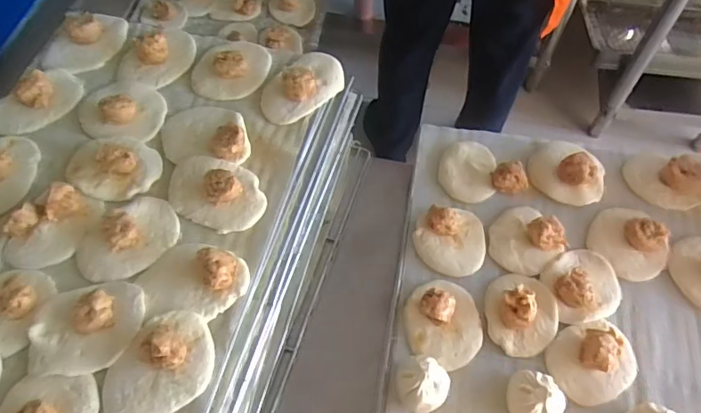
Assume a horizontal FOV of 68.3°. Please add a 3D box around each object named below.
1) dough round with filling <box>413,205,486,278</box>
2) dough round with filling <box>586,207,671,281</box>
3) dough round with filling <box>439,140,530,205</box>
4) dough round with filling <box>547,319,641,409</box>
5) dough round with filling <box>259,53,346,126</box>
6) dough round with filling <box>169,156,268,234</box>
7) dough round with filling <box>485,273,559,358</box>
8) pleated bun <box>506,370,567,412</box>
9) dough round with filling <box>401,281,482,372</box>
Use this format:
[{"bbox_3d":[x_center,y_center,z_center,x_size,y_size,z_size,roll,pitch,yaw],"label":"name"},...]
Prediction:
[{"bbox_3d":[0.122,0.036,0.604,0.082,0.036,0.080,0,61,0],"label":"dough round with filling"},{"bbox_3d":[0.329,0.038,0.602,0.075,0.031,0.089,-28,64,-14],"label":"dough round with filling"},{"bbox_3d":[0.162,-0.052,0.657,0.094,0.034,0.086,0,61,0],"label":"dough round with filling"},{"bbox_3d":[0.256,0.158,0.537,0.088,0.031,0.077,-18,62,-9],"label":"dough round with filling"},{"bbox_3d":[-0.061,-0.155,0.629,0.071,0.030,0.114,39,68,19],"label":"dough round with filling"},{"bbox_3d":[-0.148,-0.020,0.559,0.114,0.026,0.076,26,65,11],"label":"dough round with filling"},{"bbox_3d":[0.191,0.113,0.561,0.074,0.035,0.089,3,61,2],"label":"dough round with filling"},{"bbox_3d":[0.186,0.191,0.513,0.052,0.038,0.056,0,61,0],"label":"pleated bun"},{"bbox_3d":[0.103,0.121,0.558,0.086,0.033,0.089,0,61,0],"label":"dough round with filling"}]

